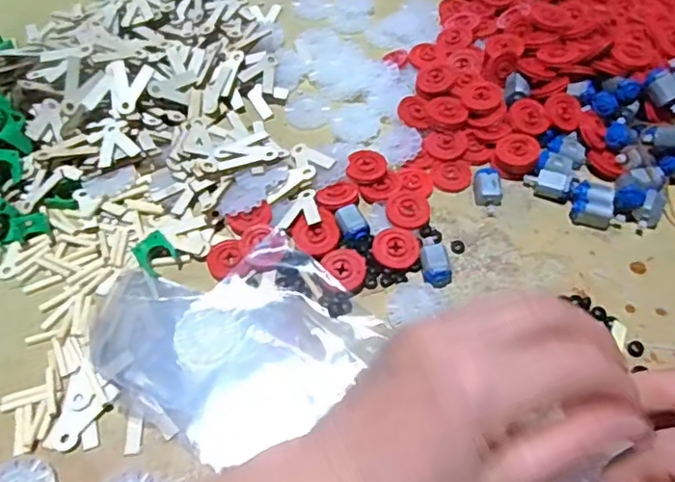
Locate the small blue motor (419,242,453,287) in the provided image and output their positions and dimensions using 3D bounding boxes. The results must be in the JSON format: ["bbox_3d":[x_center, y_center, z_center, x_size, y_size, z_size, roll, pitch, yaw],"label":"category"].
[{"bbox_3d":[0.068,0.017,0.411,0.018,0.012,0.030,-7,58,-4],"label":"small blue motor"}]

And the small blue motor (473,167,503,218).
[{"bbox_3d":[0.115,-0.039,0.450,0.019,0.014,0.035,-2,57,-1],"label":"small blue motor"}]

